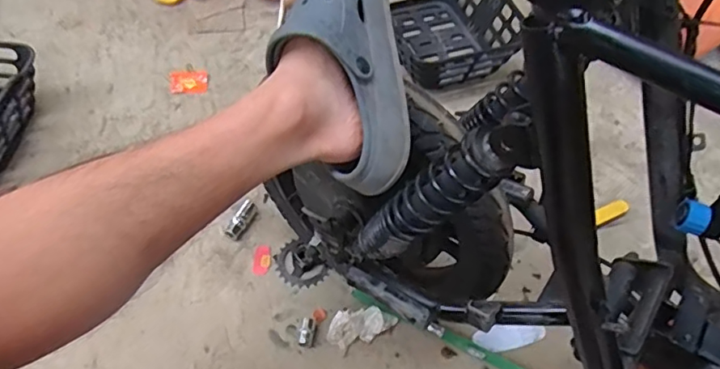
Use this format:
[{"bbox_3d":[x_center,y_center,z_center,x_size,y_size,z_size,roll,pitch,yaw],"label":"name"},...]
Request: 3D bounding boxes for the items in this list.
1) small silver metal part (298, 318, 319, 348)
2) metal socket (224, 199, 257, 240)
[{"bbox_3d":[-0.076,0.218,0.796,0.025,0.022,0.038,14,57,6],"label":"small silver metal part"},{"bbox_3d":[-0.195,0.057,0.896,0.024,0.021,0.075,21,58,10],"label":"metal socket"}]

